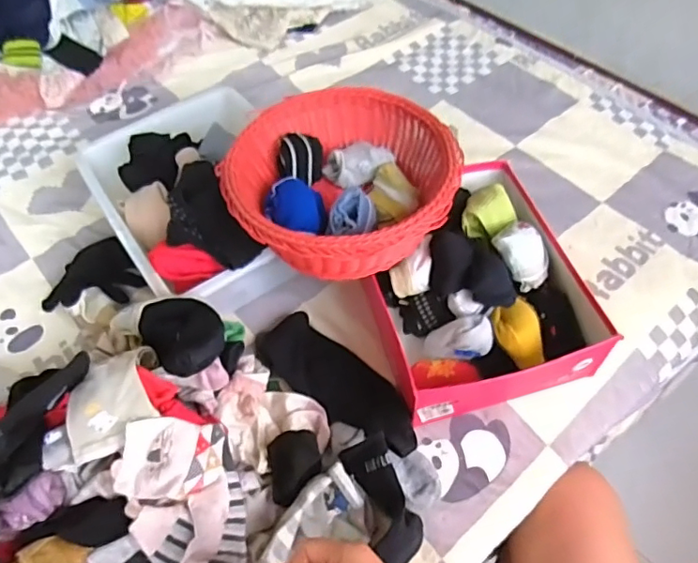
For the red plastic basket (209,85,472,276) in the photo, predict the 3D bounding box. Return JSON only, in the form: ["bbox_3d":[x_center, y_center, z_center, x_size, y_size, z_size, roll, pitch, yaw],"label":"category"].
[{"bbox_3d":[-0.012,-0.125,0.677,0.272,0.085,0.272,-1,55,2],"label":"red plastic basket"}]

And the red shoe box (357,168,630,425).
[{"bbox_3d":[0.155,0.014,0.698,0.250,0.112,0.286,-13,56,-8],"label":"red shoe box"}]

